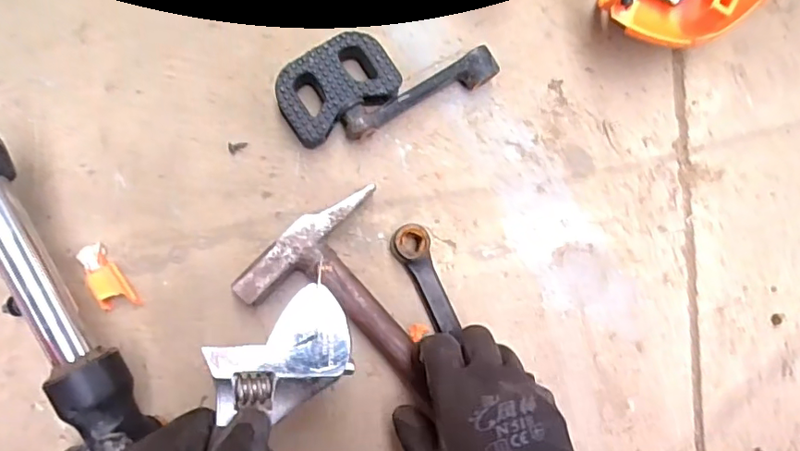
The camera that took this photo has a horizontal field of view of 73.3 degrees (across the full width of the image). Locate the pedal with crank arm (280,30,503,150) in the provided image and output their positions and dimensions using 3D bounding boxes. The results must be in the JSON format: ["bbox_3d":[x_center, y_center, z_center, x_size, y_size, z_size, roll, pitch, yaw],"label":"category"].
[{"bbox_3d":[-0.013,-0.113,0.407,0.157,0.028,0.071,-27,88,-9],"label":"pedal with crank arm"}]

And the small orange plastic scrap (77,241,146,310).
[{"bbox_3d":[-0.208,0.039,0.380,0.023,0.011,0.054,-36,89,-9],"label":"small orange plastic scrap"}]

